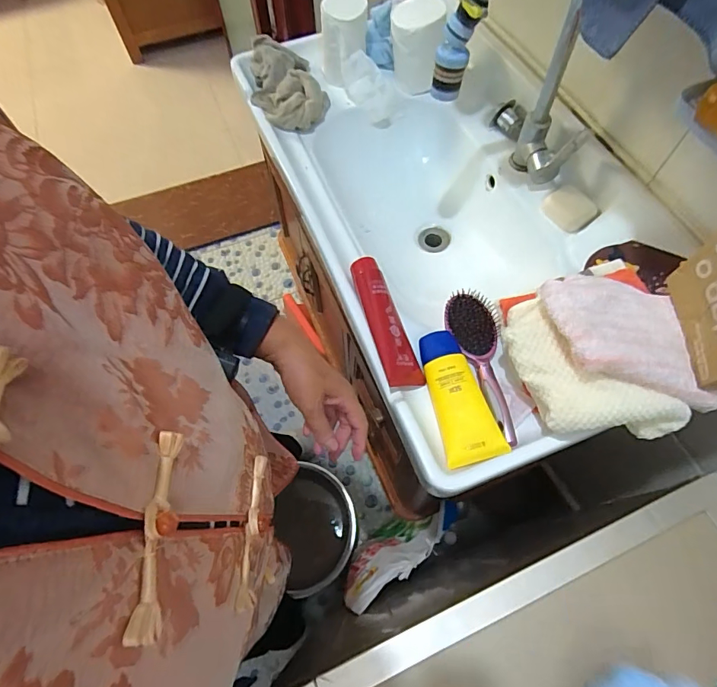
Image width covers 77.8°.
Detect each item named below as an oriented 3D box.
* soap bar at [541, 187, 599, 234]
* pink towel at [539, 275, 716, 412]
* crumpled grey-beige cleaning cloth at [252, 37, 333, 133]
[{"bbox_3d":[0.349,-0.221,0.731,0.060,0.023,0.083,-48,62,20],"label":"soap bar"},{"bbox_3d":[0.313,-0.016,0.515,0.180,0.062,0.178,-4,63,-1],"label":"pink towel"},{"bbox_3d":[-0.134,-0.499,0.859,0.143,0.062,0.211,-7,64,-2],"label":"crumpled grey-beige cleaning cloth"}]

